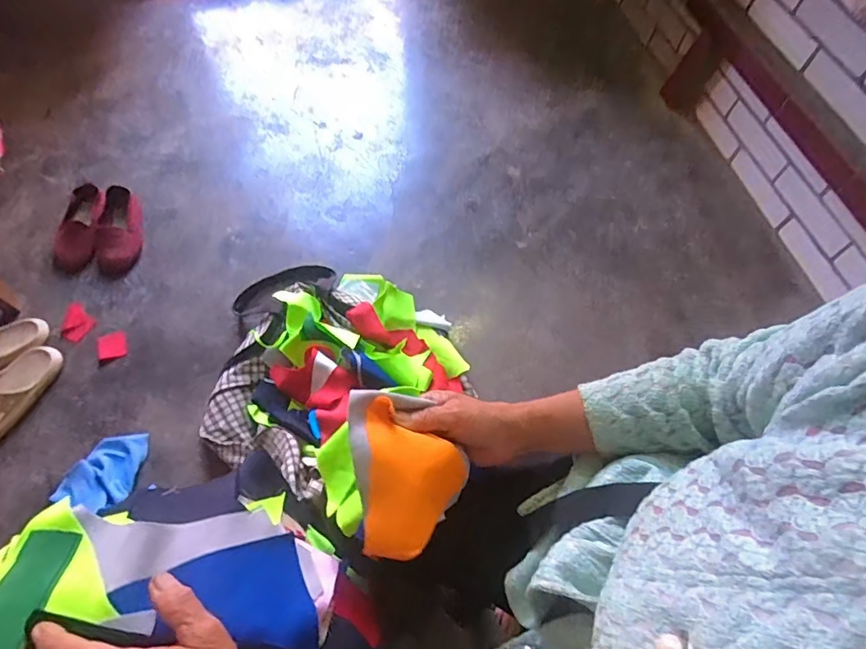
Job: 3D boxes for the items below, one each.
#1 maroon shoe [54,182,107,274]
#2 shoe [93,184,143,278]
[{"bbox_3d":[-0.797,-0.220,1.101,0.096,0.050,0.218,-7,59,-7],"label":"maroon shoe"},{"bbox_3d":[-0.714,-0.214,1.103,0.086,0.057,0.213,-10,59,-9],"label":"shoe"}]

